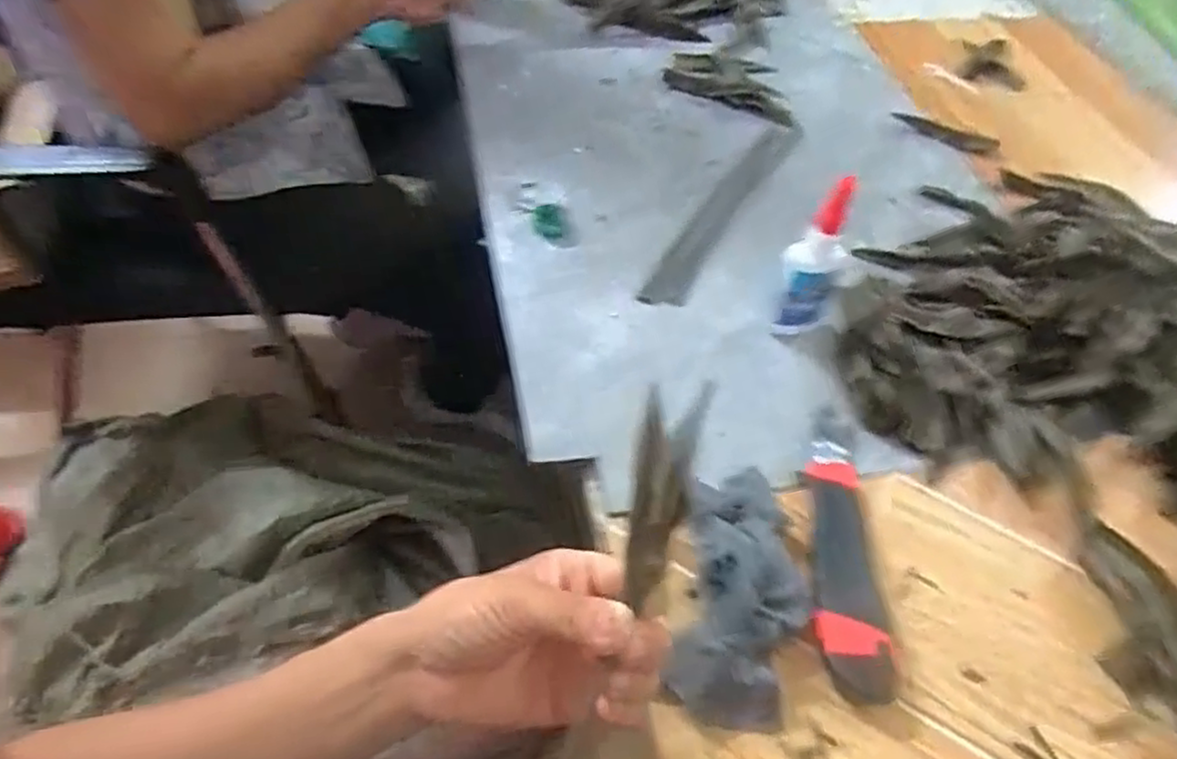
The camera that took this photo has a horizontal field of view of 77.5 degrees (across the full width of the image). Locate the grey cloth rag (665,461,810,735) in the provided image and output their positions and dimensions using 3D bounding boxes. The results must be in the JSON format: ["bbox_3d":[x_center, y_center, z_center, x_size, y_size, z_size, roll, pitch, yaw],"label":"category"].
[{"bbox_3d":[0.087,0.112,0.414,0.077,0.038,0.150,13,52,5],"label":"grey cloth rag"}]

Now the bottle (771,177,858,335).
[{"bbox_3d":[0.157,-0.081,0.512,0.039,0.129,0.026,23,53,12],"label":"bottle"}]

